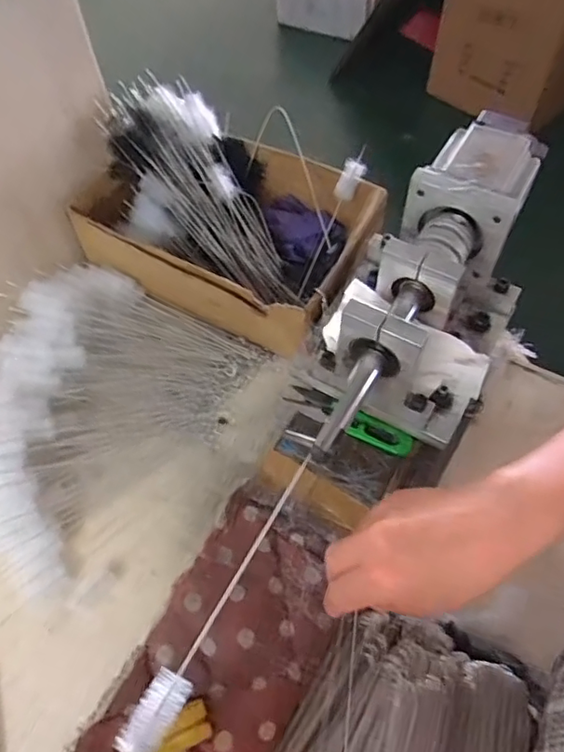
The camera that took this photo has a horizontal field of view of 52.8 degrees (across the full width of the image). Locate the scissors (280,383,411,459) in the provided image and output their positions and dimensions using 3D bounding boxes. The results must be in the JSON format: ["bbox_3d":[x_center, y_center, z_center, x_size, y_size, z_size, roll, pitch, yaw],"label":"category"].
[{"bbox_3d":[0.057,0.037,0.492,0.116,0.015,0.023,27,61,17],"label":"scissors"}]

